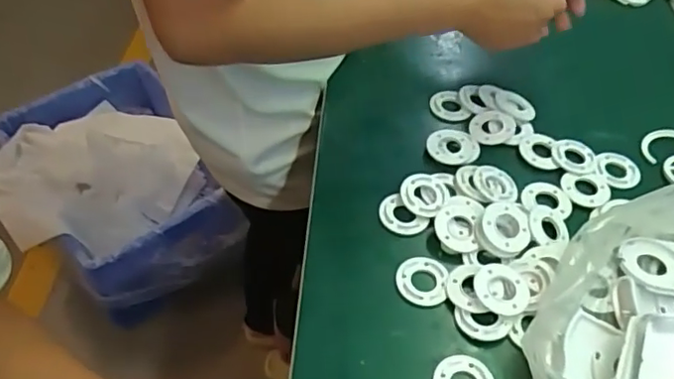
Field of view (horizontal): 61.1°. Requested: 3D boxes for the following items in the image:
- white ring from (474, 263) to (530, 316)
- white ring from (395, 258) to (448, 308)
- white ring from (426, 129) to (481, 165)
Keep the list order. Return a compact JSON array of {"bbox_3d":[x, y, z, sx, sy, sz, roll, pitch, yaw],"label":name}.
[{"bbox_3d":[0.131,0.078,0.451,0.041,0.006,0.042,2,51,-2],"label":"white ring"},{"bbox_3d":[0.069,0.074,0.468,0.041,0.004,0.043,2,51,-2],"label":"white ring"},{"bbox_3d":[0.116,-0.044,0.564,0.048,0.011,0.051,2,51,-2],"label":"white ring"}]

